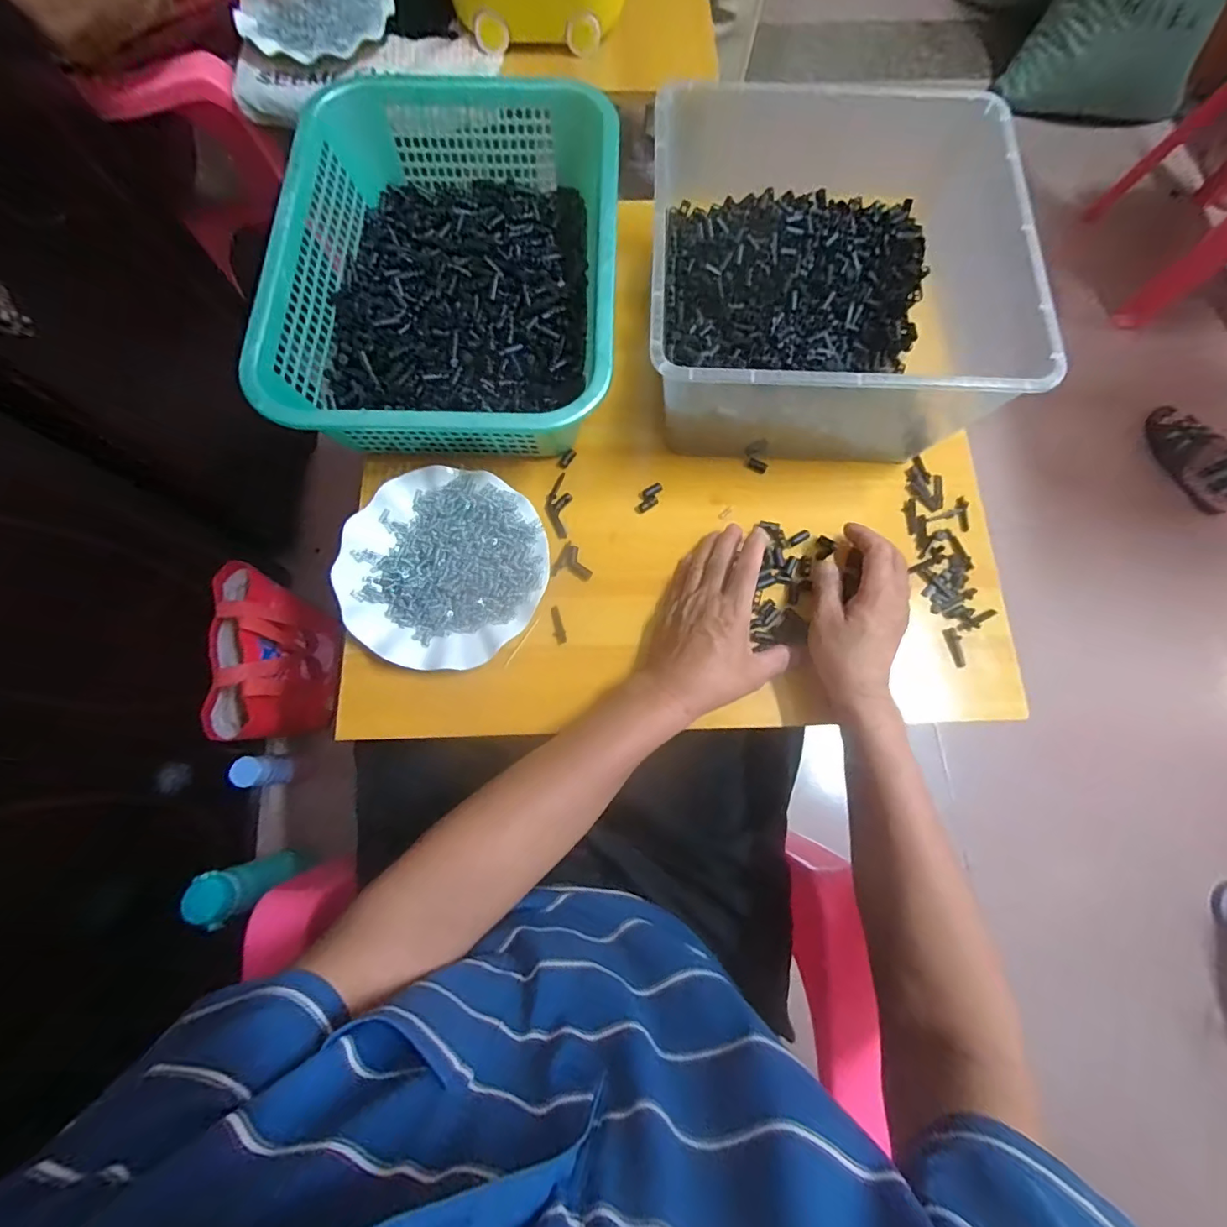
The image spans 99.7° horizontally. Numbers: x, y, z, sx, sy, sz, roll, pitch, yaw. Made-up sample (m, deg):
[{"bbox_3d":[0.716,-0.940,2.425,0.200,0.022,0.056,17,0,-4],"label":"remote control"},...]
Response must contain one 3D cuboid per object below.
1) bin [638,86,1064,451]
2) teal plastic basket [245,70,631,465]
[{"bbox_3d":[0.177,-0.300,0.471,0.287,0.134,0.316,2,75,-1],"label":"bin"},{"bbox_3d":[-0.147,-0.335,0.495,0.290,0.085,0.381,2,75,-1],"label":"teal plastic basket"}]

